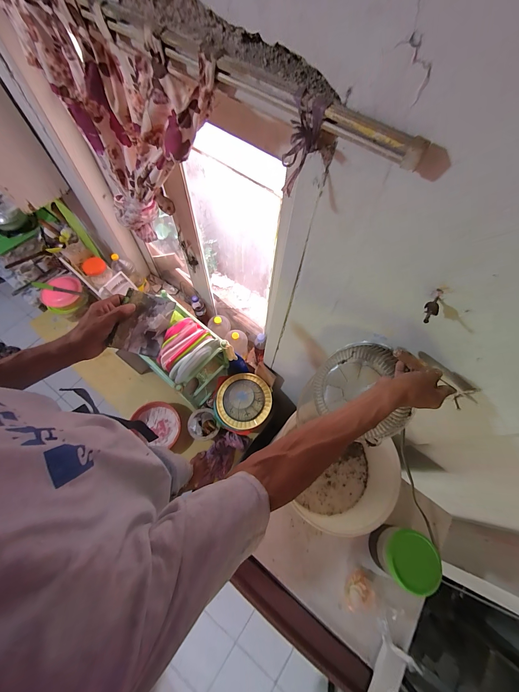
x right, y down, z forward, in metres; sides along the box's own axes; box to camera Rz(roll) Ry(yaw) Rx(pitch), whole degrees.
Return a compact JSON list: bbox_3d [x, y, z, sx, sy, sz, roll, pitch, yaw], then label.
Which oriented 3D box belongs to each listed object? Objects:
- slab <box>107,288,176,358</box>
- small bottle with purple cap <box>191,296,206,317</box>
[{"bbox_3d":[-0.217,-0.043,0.484,0.086,0.017,0.118,15,72,-13],"label":"slab"},{"bbox_3d":[-0.312,-0.206,1.318,0.057,0.113,0.061,1,66,-2],"label":"small bottle with purple cap"}]

